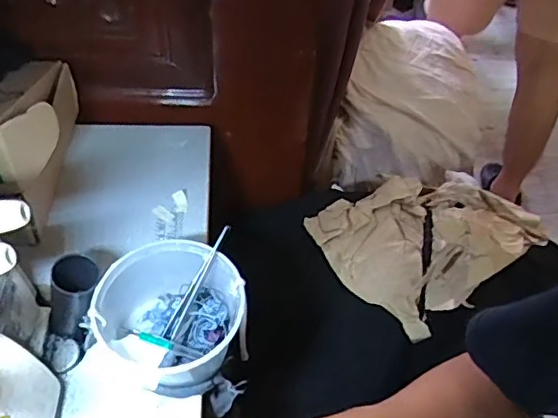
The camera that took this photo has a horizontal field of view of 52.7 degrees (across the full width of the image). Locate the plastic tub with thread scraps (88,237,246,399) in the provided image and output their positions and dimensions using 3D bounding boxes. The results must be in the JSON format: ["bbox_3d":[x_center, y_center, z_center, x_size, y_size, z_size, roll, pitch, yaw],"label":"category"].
[{"bbox_3d":[-0.094,0.082,0.462,0.114,0.061,0.108,28,51,21],"label":"plastic tub with thread scraps"}]

